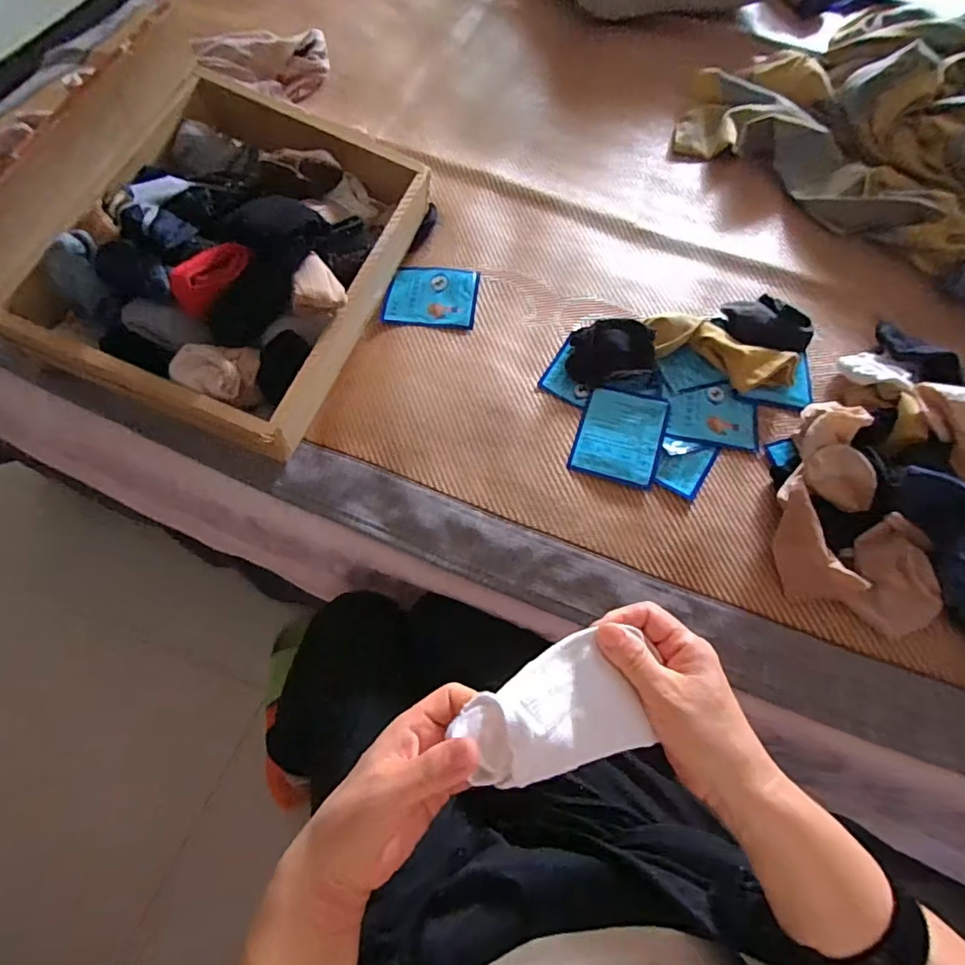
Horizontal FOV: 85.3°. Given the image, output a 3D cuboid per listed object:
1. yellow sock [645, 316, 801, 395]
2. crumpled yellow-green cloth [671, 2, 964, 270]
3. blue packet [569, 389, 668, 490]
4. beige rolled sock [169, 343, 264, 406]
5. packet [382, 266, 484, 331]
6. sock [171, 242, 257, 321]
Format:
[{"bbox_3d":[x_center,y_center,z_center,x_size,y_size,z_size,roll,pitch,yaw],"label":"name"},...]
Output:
[{"bbox_3d":[0.260,-0.141,0.577,0.159,0.032,0.052,24,68,10],"label":"yellow sock"},{"bbox_3d":[0.656,-0.468,0.690,0.704,0.107,0.440,29,69,12],"label":"crumpled yellow-green cloth"},{"bbox_3d":[0.146,-0.050,0.555,0.086,0.012,0.103,17,67,7],"label":"blue packet"},{"bbox_3d":[-0.258,-0.106,0.511,0.074,0.047,0.053,3,66,1],"label":"beige rolled sock"},{"bbox_3d":[-0.060,-0.224,0.628,0.107,0.009,0.089,5,66,2],"label":"packet"},{"bbox_3d":[-0.260,-0.199,0.502,0.038,0.030,0.083,41,84,16],"label":"sock"}]

